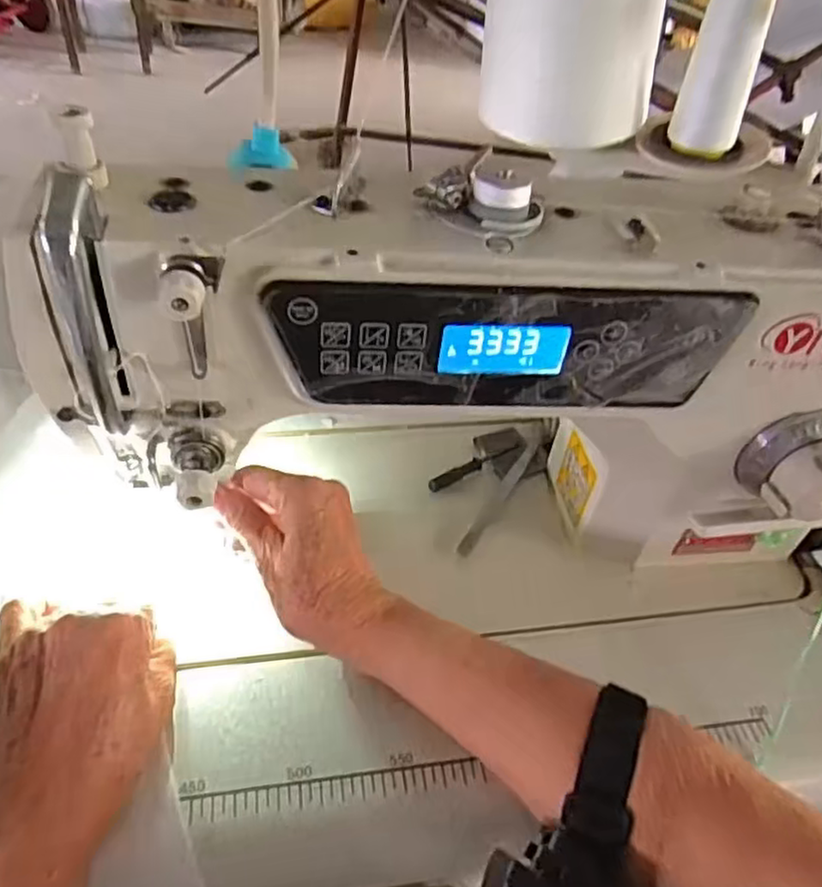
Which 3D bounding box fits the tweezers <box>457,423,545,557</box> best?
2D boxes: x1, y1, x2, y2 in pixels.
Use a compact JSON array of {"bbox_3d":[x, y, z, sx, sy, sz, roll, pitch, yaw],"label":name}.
[{"bbox_3d":[0.066,0.027,0.473,0.014,0.013,0.131,23,46,16],"label":"tweezers"}]

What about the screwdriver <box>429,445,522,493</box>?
[{"bbox_3d":[0.046,0.016,0.486,0.079,0.006,0.010,-23,51,-28],"label":"screwdriver"}]

